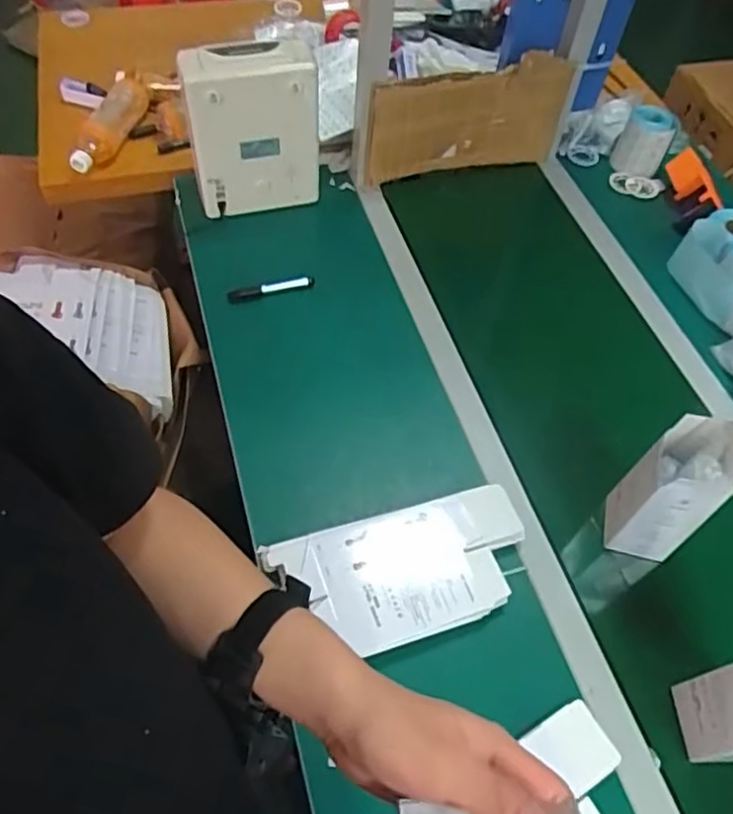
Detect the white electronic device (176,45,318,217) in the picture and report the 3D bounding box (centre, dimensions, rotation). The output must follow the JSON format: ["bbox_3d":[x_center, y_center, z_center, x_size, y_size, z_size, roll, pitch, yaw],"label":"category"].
[{"bbox_3d":[-0.177,-0.429,1.029,0.194,0.240,0.086,-10,57,-10],"label":"white electronic device"}]

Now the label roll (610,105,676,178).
[{"bbox_3d":[0.512,-0.490,1.212,0.089,0.097,0.086,25,58,13],"label":"label roll"}]

